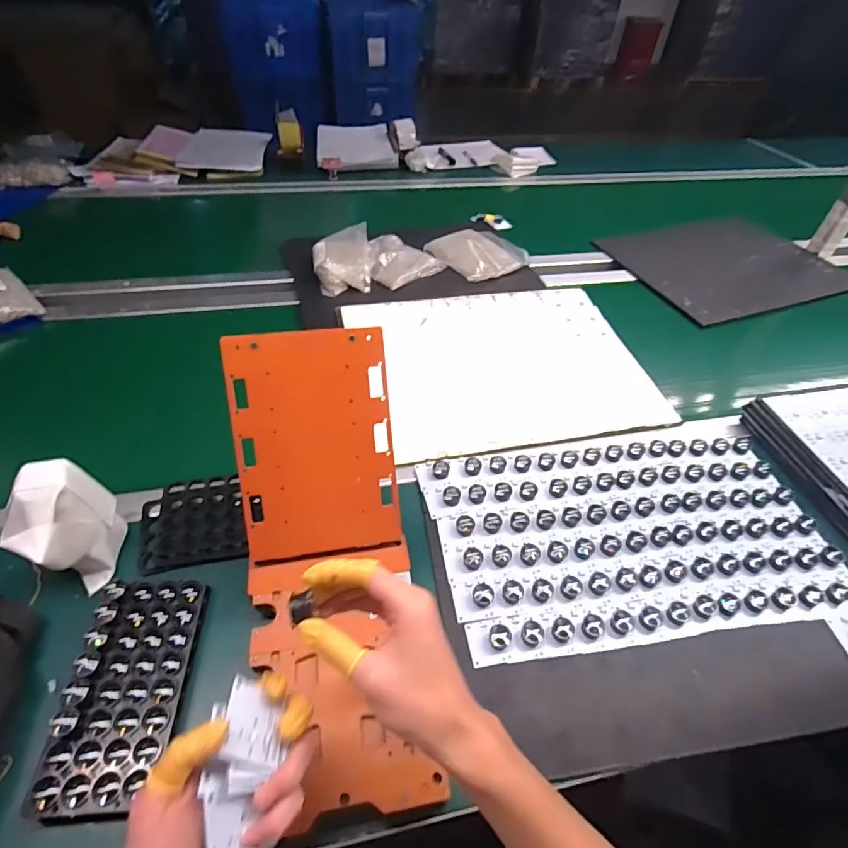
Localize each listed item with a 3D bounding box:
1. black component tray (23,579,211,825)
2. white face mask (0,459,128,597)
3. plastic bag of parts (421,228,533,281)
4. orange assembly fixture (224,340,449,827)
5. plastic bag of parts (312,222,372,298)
[{"bbox_3d":[-0.273,0.238,0.452,0.099,0.024,0.196,1,47,-5],"label":"black component tray"},{"bbox_3d":[-0.378,0.105,0.507,0.076,0.107,0.099,1,47,-5],"label":"white face mask"},{"bbox_3d":[0.115,-0.368,1.043,0.163,0.027,0.181,-28,56,-28],"label":"plastic bag of parts"},{"bbox_3d":[-0.097,0.122,0.485,0.159,0.112,0.422,-6,77,-11],"label":"orange assembly fixture"},{"bbox_3d":[-0.160,-0.322,0.961,0.116,0.051,0.153,-3,48,-8],"label":"plastic bag of parts"}]

